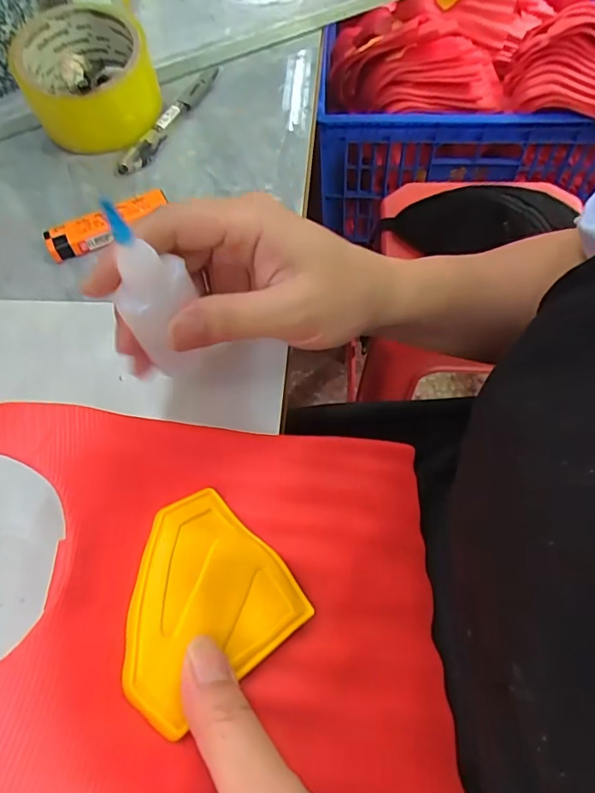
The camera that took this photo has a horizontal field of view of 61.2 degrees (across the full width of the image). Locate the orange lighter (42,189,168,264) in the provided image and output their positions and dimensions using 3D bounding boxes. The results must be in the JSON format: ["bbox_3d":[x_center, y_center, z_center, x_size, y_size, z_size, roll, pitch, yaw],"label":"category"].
[{"bbox_3d":[-0.123,-0.111,0.327,0.079,0.016,0.020,-28,62,-13],"label":"orange lighter"}]

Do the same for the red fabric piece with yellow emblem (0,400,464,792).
[{"bbox_3d":[-0.023,0.079,0.195,0.211,0.017,0.172,20,49,-24],"label":"red fabric piece with yellow emblem"}]

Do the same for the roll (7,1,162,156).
[{"bbox_3d":[-0.151,-0.230,0.364,0.088,0.065,0.085,-22,61,-10],"label":"roll"}]

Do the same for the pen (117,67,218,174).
[{"bbox_3d":[-0.095,-0.209,0.375,0.015,0.012,0.123,20,62,14],"label":"pen"}]

